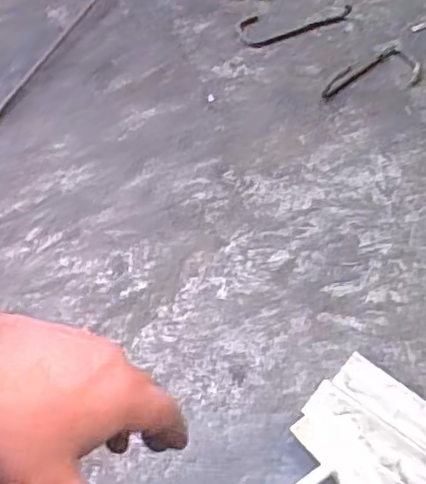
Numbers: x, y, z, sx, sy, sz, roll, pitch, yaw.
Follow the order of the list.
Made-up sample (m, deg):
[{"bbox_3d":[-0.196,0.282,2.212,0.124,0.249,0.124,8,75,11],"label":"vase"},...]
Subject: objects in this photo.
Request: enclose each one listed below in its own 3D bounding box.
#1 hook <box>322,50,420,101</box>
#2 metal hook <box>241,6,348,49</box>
[{"bbox_3d":[0.244,-0.244,1.003,0.160,0.017,0.072,-30,63,-15],"label":"hook"},{"bbox_3d":[0.129,-0.359,1.078,0.189,0.012,0.060,-19,61,-9],"label":"metal hook"}]

